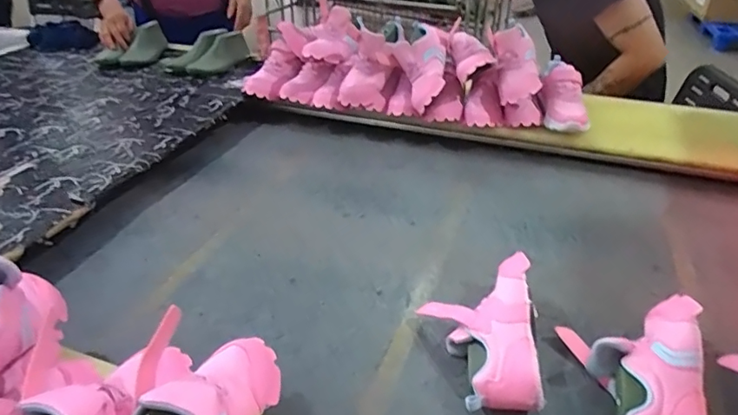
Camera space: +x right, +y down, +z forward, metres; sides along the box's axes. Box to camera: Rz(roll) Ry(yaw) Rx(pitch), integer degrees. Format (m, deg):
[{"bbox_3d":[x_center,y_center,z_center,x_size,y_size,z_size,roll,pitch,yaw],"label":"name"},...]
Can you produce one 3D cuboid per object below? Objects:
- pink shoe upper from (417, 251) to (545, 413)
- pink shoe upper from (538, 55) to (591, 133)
[{"bbox_3d":[0.136,0.151,0.641,0.141,0.085,0.212,6,36,8],"label":"pink shoe upper"},{"bbox_3d":[0.402,-0.240,1.089,0.079,0.051,0.207,0,65,0],"label":"pink shoe upper"}]

